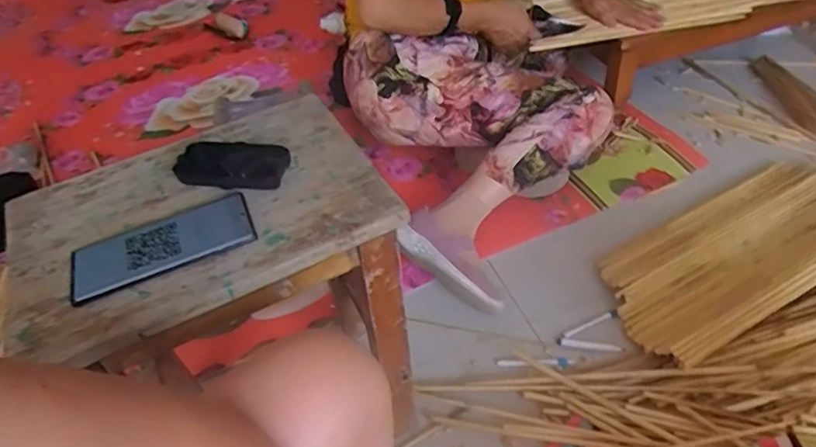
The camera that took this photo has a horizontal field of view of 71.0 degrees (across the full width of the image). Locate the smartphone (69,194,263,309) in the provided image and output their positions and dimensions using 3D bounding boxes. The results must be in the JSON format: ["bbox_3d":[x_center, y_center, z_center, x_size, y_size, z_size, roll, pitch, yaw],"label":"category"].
[{"bbox_3d":[-0.226,0.017,0.526,0.162,0.009,0.080,-22,45,-14],"label":"smartphone"}]

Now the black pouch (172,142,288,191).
[{"bbox_3d":[-0.175,-0.058,0.582,0.106,0.033,0.059,4,45,13],"label":"black pouch"}]

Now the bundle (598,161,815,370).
[{"bbox_3d":[0.585,0.027,0.974,0.565,0.040,0.241,-25,46,-17],"label":"bundle"}]

